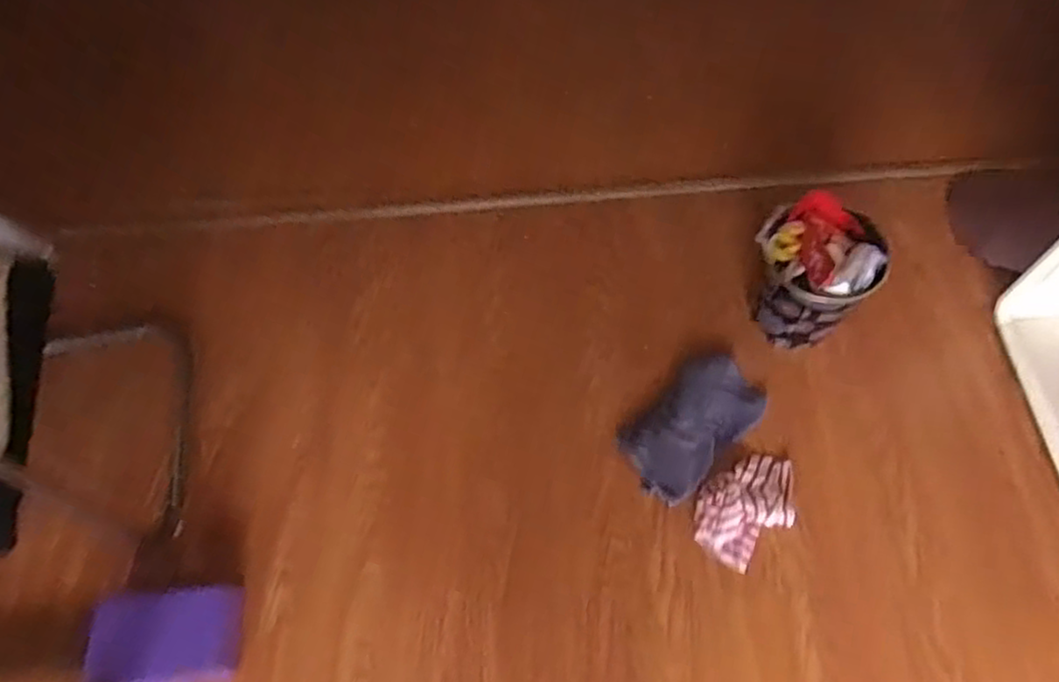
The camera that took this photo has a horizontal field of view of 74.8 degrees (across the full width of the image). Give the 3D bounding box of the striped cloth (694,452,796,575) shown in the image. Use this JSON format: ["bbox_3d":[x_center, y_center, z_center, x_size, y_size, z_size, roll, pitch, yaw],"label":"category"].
[{"bbox_3d":[0.393,0.295,1.249,0.217,0.029,0.143,-39,69,-15],"label":"striped cloth"}]

